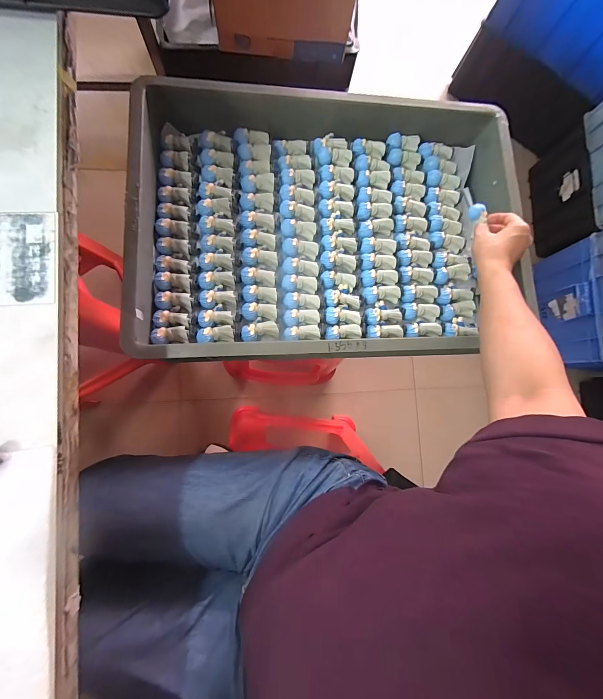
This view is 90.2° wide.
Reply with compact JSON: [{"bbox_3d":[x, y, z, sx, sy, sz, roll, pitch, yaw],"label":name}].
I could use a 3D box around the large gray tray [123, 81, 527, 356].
[{"bbox_3d":[0.052,-0.205,0.476,0.587,0.072,0.425,-2,83,-6],"label":"large gray tray"}]

